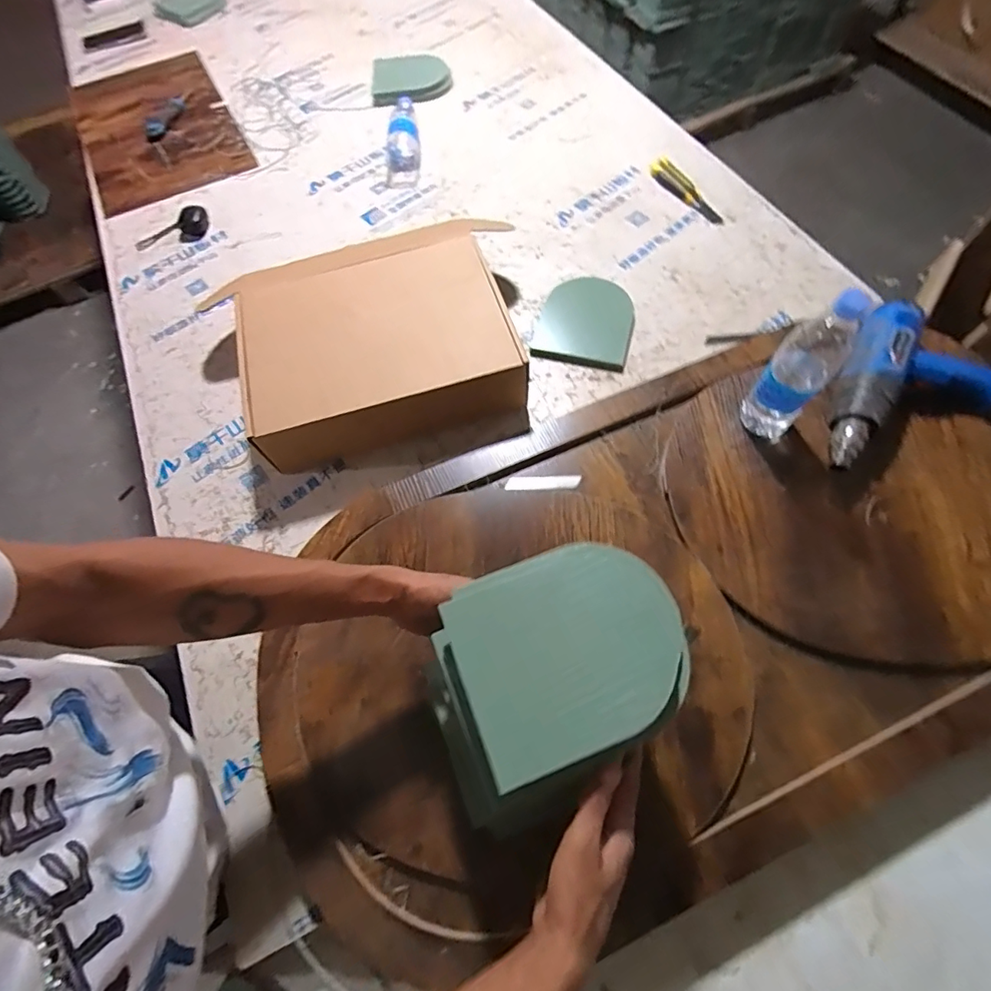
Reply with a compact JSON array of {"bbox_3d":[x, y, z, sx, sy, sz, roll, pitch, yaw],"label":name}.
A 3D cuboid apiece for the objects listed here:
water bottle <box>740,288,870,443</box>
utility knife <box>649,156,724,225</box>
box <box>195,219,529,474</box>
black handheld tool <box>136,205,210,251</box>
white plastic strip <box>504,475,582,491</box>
[{"bbox_3d":[0.370,-0.154,0.614,0.074,0.219,0.057,32,69,20],"label":"water bottle"},{"bbox_3d":[0.364,-0.581,0.951,0.033,0.021,0.187,-32,67,-11],"label":"utility knife"},{"bbox_3d":[-0.179,-0.259,0.780,0.400,0.127,0.357,-16,65,-3],"label":"box"},{"bbox_3d":[-0.632,-0.515,0.983,0.147,0.023,0.077,-29,67,-9],"label":"black handheld tool"},{"bbox_3d":[0.066,-0.018,0.701,0.103,0.004,0.020,-2,65,3],"label":"white plastic strip"}]

